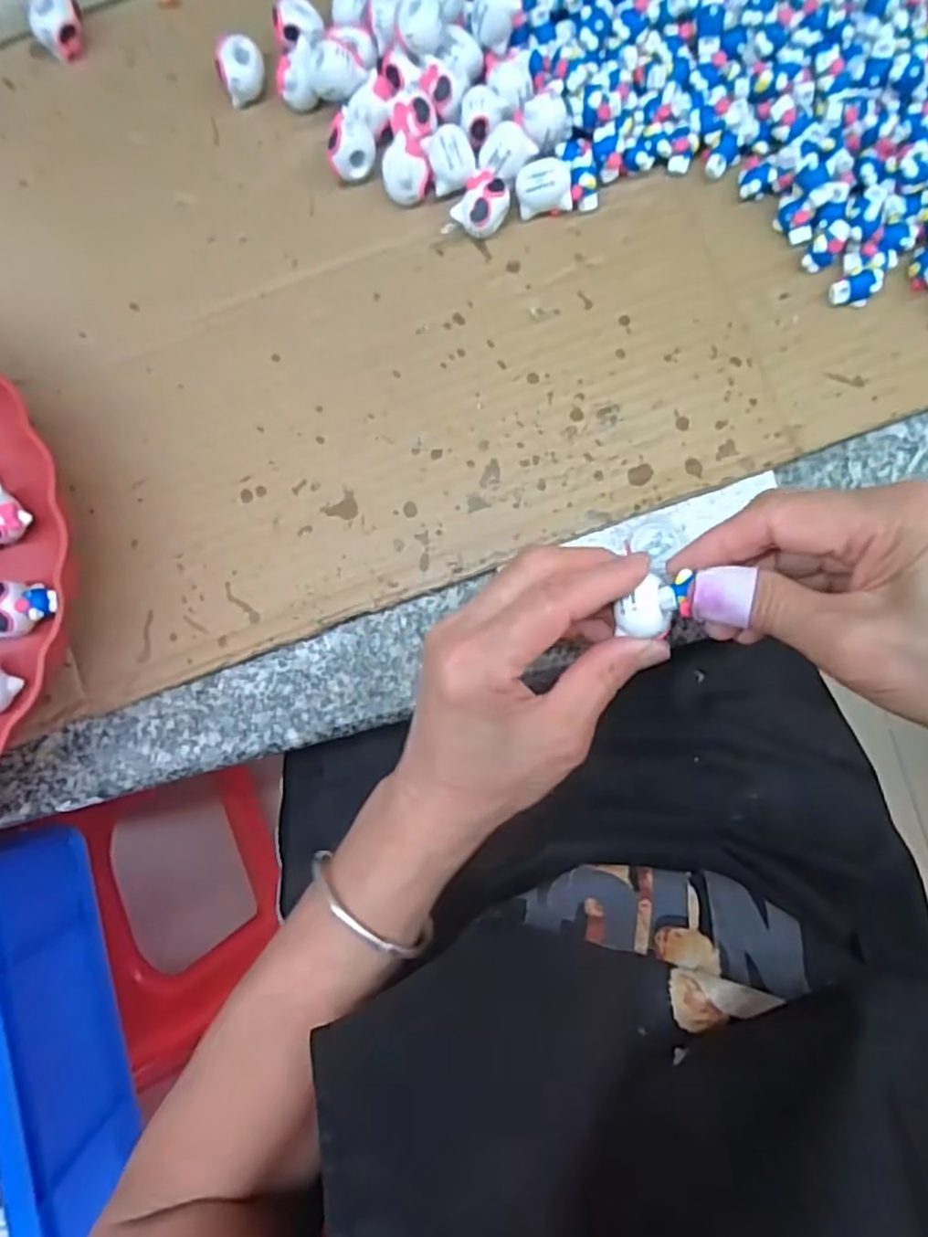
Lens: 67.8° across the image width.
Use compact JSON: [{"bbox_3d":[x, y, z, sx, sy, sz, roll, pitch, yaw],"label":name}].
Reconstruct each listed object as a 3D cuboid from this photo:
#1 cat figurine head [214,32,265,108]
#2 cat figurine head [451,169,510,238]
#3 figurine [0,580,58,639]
[{"bbox_3d":[-0.107,-0.265,0.336,0.021,0.021,0.023,0,86,1],"label":"cat figurine head"},{"bbox_3d":[0.009,-0.196,0.329,0.023,0.019,0.025,0,86,1],"label":"cat figurine head"},{"bbox_3d":[-0.204,-0.004,0.315,0.032,0.016,0.025,-6,86,1],"label":"figurine"}]

